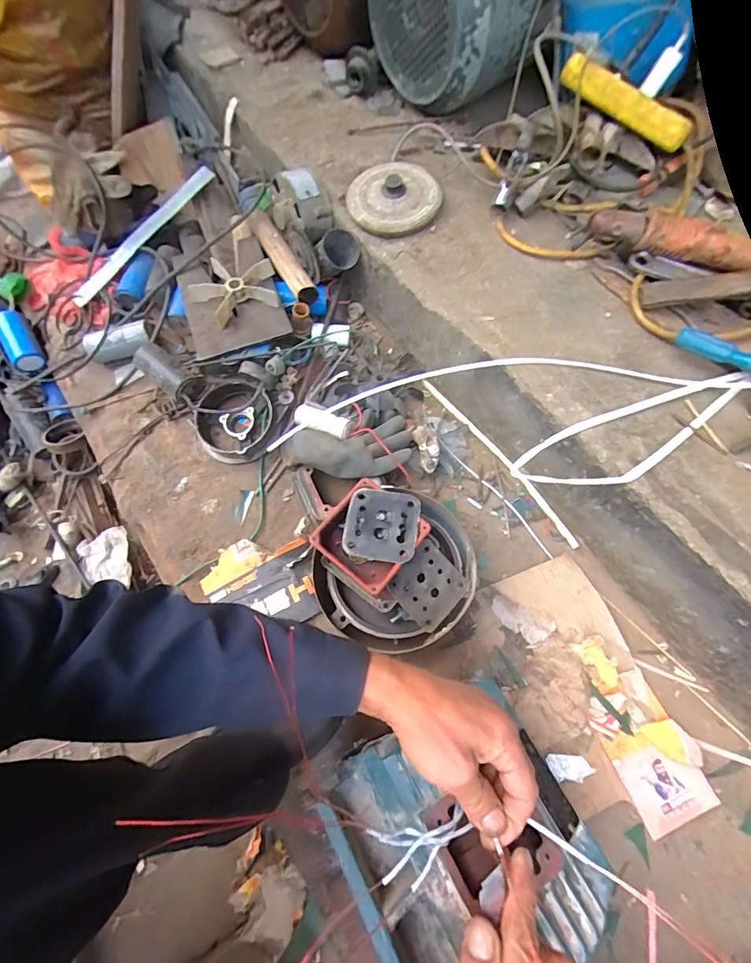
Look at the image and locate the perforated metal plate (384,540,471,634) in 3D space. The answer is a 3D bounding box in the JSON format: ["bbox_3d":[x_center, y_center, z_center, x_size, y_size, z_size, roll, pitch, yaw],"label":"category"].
[{"bbox_3d":[0.062,0.122,0.517,0.079,0.006,0.076,47,72,-1],"label":"perforated metal plate"}]

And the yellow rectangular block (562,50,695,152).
[{"bbox_3d":[0.337,-0.509,0.595,0.188,0.034,0.026,24,66,-7],"label":"yellow rectangular block"}]

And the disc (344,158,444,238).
[{"bbox_3d":[0.028,-0.438,0.670,0.136,0.036,0.134,0,65,0],"label":"disc"}]

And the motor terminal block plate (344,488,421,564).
[{"bbox_3d":[0.008,0.050,0.521,0.084,0.008,0.085,6,70,8],"label":"motor terminal block plate"}]

